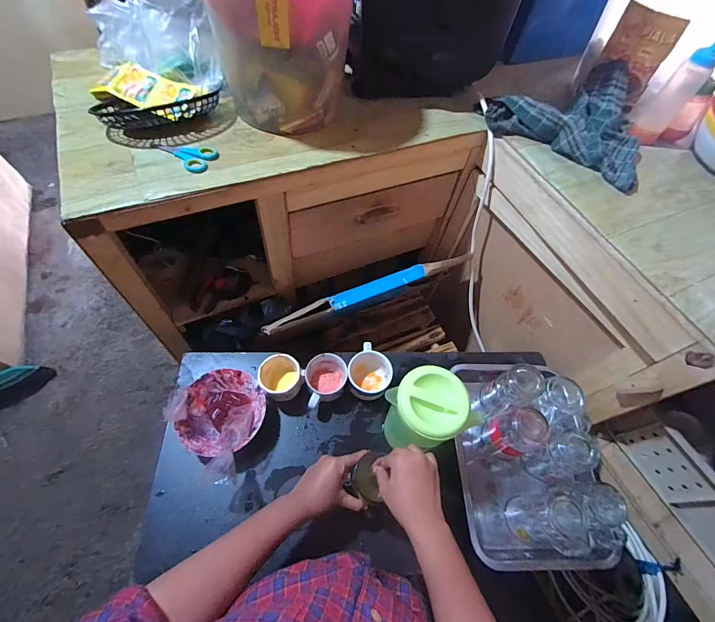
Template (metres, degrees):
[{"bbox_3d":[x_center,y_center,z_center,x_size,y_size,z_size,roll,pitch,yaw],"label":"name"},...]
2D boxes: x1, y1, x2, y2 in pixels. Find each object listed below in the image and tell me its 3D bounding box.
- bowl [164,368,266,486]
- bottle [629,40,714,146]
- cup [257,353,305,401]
[{"bbox_3d":[-0.232,0.184,0.615,0.191,0.077,0.146,42,65,18],"label":"bowl"},{"bbox_3d":[0.617,-0.422,0.680,0.050,0.175,0.044,25,61,10],"label":"bottle"},{"bbox_3d":[-0.149,0.129,0.673,0.077,0.072,0.074,2,60,-3],"label":"cup"}]

